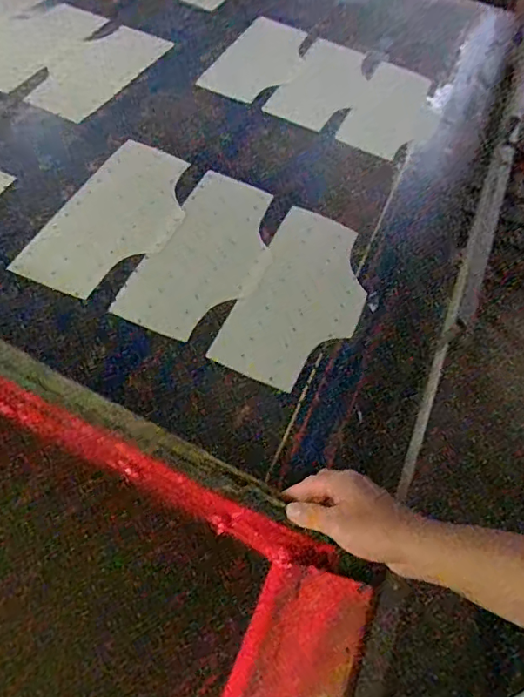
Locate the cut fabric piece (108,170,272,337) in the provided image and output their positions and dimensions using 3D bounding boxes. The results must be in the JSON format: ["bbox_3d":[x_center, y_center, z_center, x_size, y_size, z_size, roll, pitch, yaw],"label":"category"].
[{"bbox_3d":[-0.076,-0.144,0.758,0.154,0.009,0.308,22,60,6],"label":"cut fabric piece"}]

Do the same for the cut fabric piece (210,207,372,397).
[{"bbox_3d":[0.063,-0.078,0.741,0.159,0.011,0.311,25,59,4],"label":"cut fabric piece"}]

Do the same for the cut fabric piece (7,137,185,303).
[{"bbox_3d":[-0.215,-0.199,0.770,0.161,0.007,0.308,22,58,9],"label":"cut fabric piece"}]

